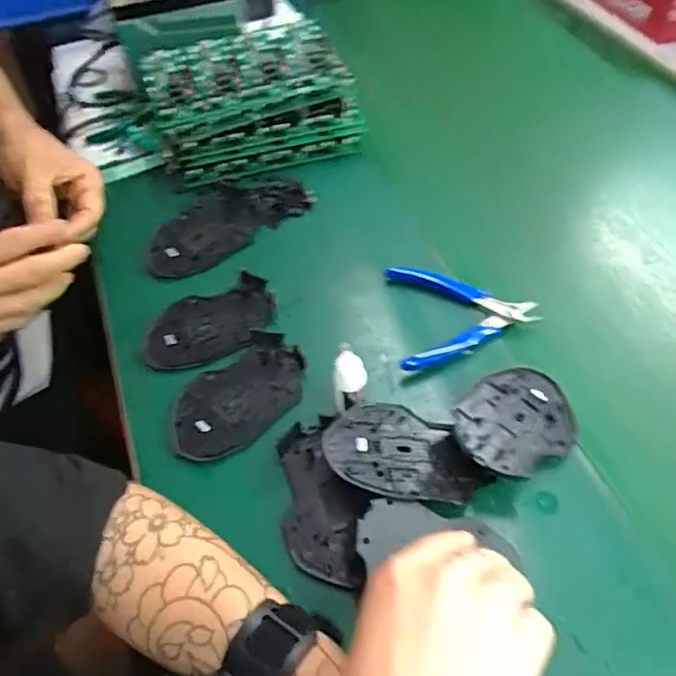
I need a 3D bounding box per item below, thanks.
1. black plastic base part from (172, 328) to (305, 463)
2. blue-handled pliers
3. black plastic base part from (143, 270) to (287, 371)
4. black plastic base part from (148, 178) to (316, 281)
[{"bbox_3d":[-0.077,0.044,0.456,0.115,0.009,0.072,-35,58,-22],"label":"black plastic base part"},{"bbox_3d":[0.105,-0.017,0.488,0.118,0.025,0.106,-4,51,0],"label":"blue-handled pliers"},{"bbox_3d":[-0.108,-0.012,0.496,0.110,0.011,0.076,-17,52,-10],"label":"black plastic base part"},{"bbox_3d":[-0.111,-0.116,0.578,0.167,0.016,0.082,-34,57,-22],"label":"black plastic base part"}]

